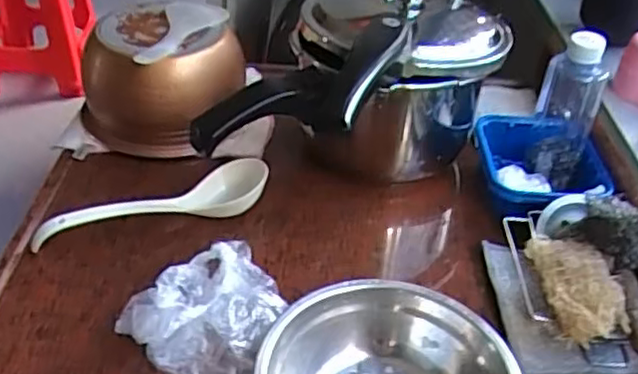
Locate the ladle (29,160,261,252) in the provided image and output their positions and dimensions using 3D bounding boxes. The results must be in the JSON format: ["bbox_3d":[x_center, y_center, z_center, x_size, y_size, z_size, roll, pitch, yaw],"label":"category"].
[{"bbox_3d":[-0.164,0.015,0.669,0.226,0.042,0.056,-10,41,-15],"label":"ladle"}]

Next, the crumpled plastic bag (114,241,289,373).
[{"bbox_3d":[-0.083,0.099,0.554,0.108,0.062,0.110,20,43,20],"label":"crumpled plastic bag"}]

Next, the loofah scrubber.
[{"bbox_3d":[0.213,0.077,0.557,0.054,0.036,0.105,0,38,-4],"label":"loofah scrubber"}]

